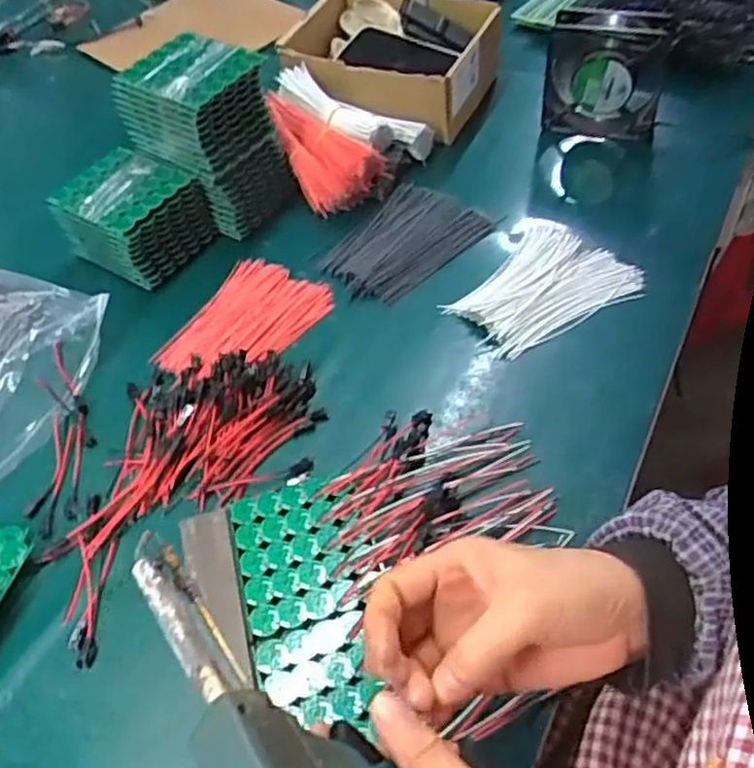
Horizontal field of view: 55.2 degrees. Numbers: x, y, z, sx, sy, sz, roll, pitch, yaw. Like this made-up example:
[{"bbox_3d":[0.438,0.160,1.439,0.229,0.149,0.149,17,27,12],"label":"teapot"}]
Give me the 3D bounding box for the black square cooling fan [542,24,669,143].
[{"bbox_3d":[0.239,-0.320,0.760,0.117,0.111,0.050,8,51,10],"label":"black square cooling fan"}]

